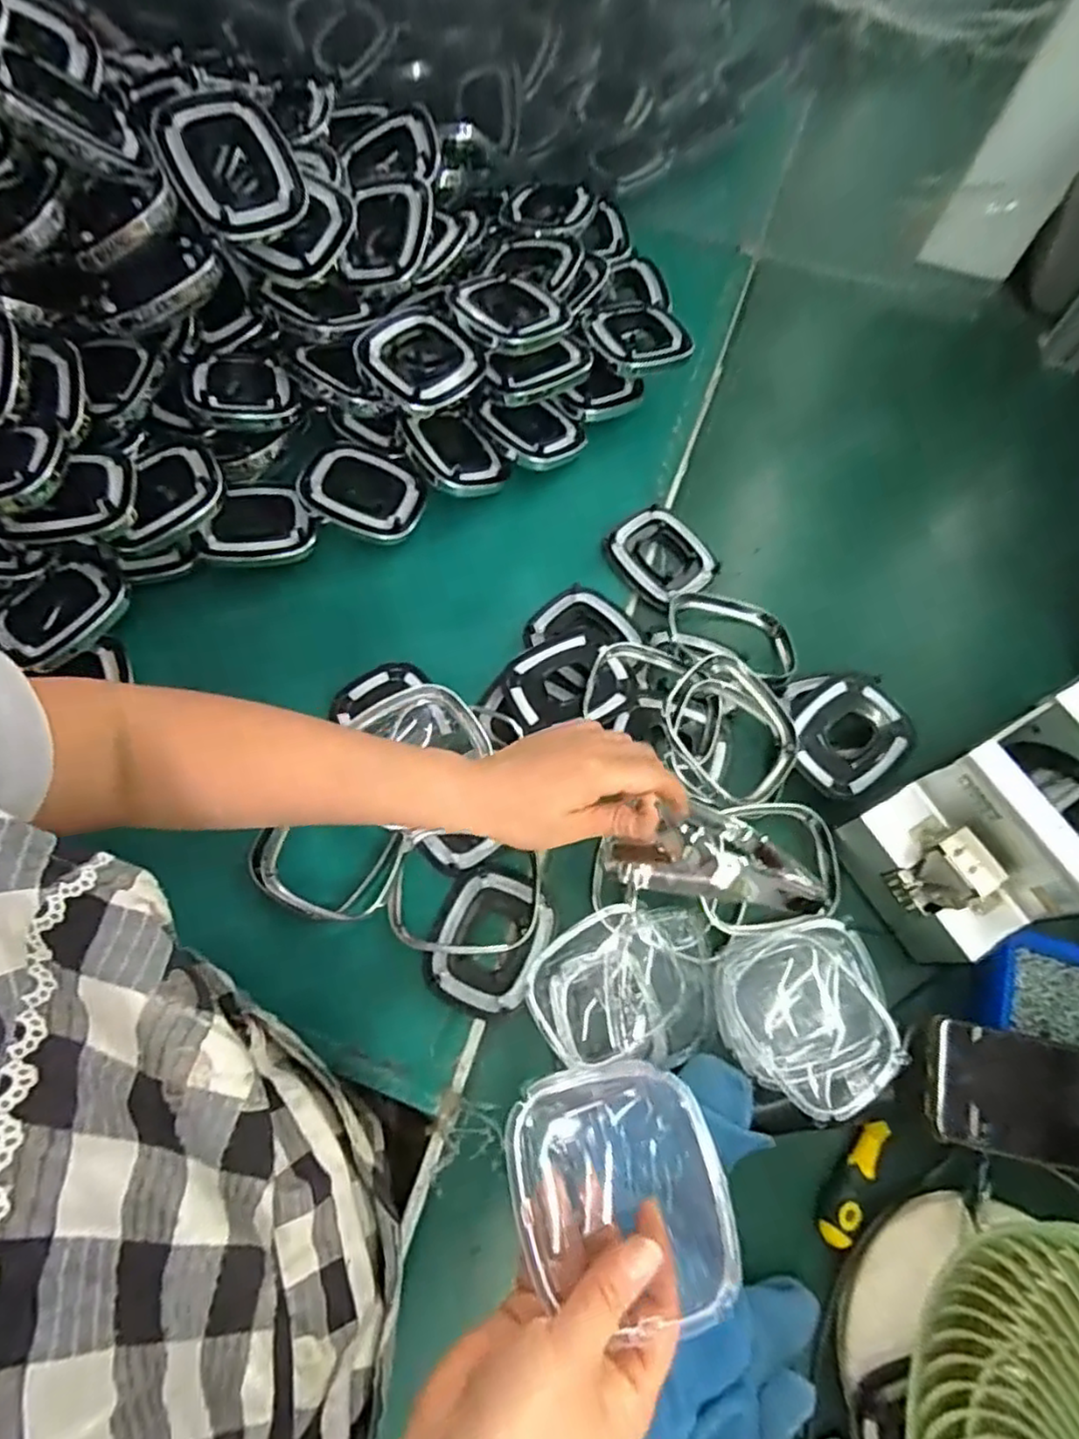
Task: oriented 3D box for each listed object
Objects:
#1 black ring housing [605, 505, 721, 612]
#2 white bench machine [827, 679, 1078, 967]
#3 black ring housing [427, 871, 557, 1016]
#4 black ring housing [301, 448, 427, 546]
[{"bbox_3d":[0.122,-0.161,0.664,0.082,0.019,0.098,-30,72,-11],"label":"black ring housing"},{"bbox_3d":[0.340,0.078,0.491,0.179,0.120,0.126,-29,71,-10],"label":"white bench machine"},{"bbox_3d":[-0.040,0.172,0.527,0.085,0.011,0.102,22,71,9],"label":"black ring housing"},{"bbox_3d":[-0.169,-0.230,0.651,0.115,0.029,0.101,16,70,6],"label":"black ring housing"}]

